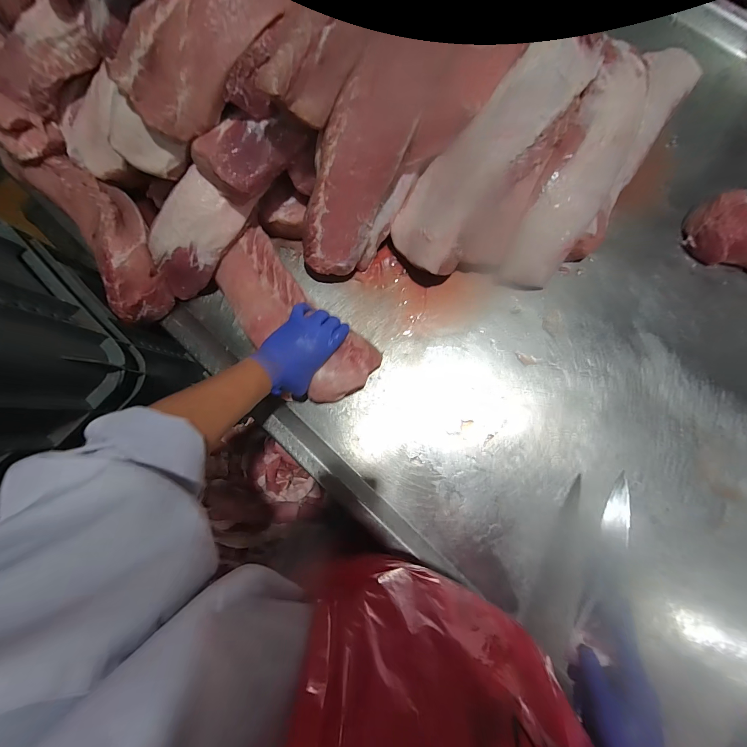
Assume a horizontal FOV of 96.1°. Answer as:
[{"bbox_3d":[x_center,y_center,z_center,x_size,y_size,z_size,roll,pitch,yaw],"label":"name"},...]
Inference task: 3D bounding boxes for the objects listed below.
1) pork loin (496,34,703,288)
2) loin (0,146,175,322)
[{"bbox_3d":[0.390,-0.369,0.573,0.157,0.125,0.495,32,85,6],"label":"pork loin"},{"bbox_3d":[-0.498,-0.276,0.603,0.124,0.064,0.421,-41,83,-3],"label":"loin"}]

